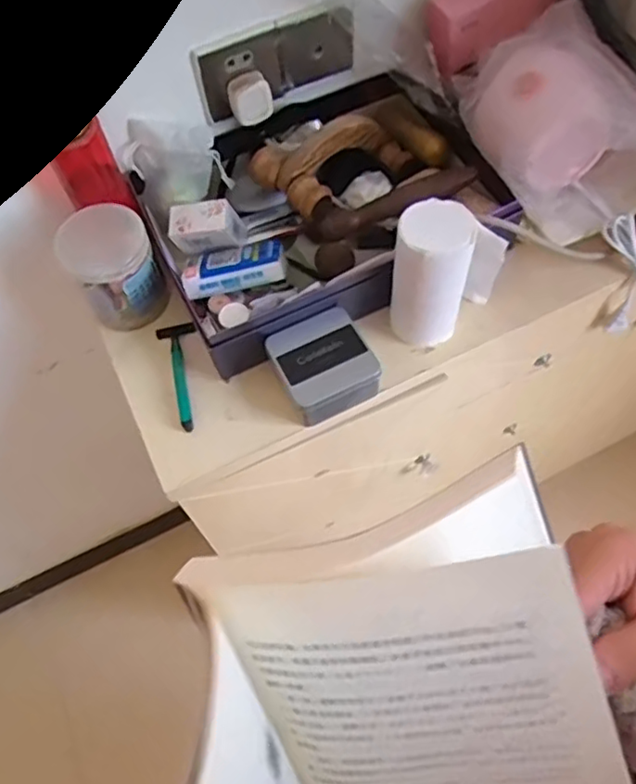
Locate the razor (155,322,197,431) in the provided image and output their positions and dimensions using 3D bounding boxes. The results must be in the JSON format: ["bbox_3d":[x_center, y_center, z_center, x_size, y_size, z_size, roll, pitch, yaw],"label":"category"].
[{"bbox_3d":[-0.130,-0.020,0.633,0.038,0.013,0.120,-19,63,-6],"label":"razor"}]

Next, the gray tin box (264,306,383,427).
[{"bbox_3d":[0.010,-0.027,0.601,0.101,0.046,0.095,-28,64,-11],"label":"gray tin box"}]

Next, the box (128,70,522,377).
[{"bbox_3d":[-0.011,-0.189,0.670,0.311,0.085,0.246,-26,64,-10],"label":"box"}]

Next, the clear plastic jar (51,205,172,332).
[{"bbox_3d":[-0.206,-0.123,0.654,0.086,0.113,0.079,-24,63,-9],"label":"clear plastic jar"}]

